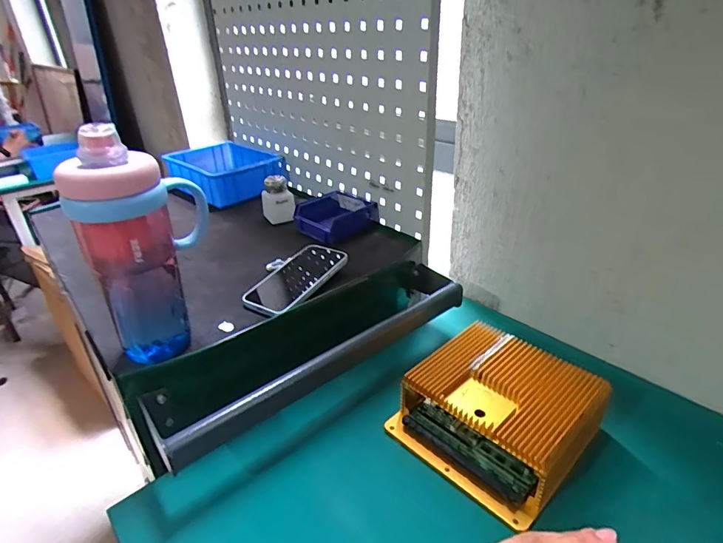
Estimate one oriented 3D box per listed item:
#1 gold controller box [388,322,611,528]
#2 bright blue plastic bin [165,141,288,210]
[{"bbox_3d":[0.158,0.161,0.518,0.180,0.074,0.182,-26,37,-35],"label":"gold controller box"},{"bbox_3d":[-0.310,-0.222,1.018,0.202,0.084,0.244,-23,35,-31],"label":"bright blue plastic bin"}]

